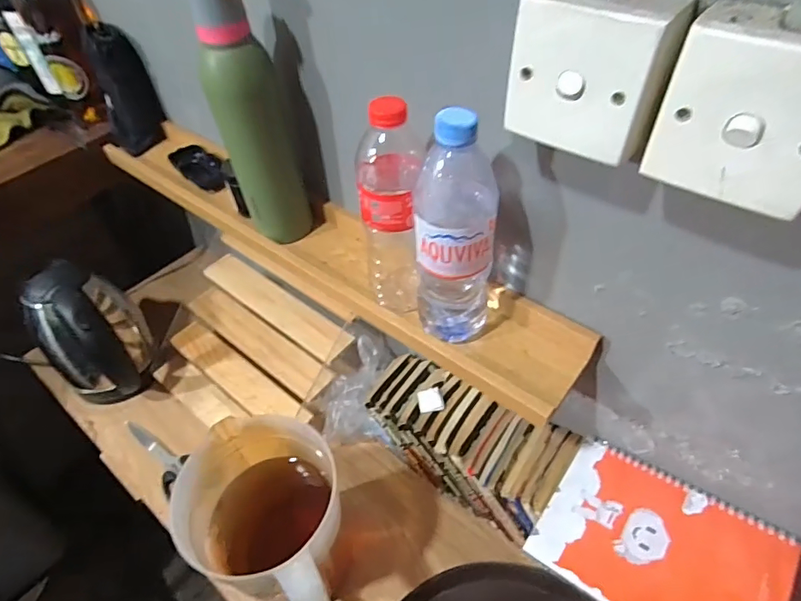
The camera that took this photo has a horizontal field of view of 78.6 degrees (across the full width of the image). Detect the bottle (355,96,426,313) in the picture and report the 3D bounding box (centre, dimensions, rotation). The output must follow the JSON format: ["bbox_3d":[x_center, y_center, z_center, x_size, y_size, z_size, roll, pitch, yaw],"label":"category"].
[{"bbox_3d":[-0.006,-0.075,0.461,0.057,0.220,0.055,10,49,12],"label":"bottle"}]

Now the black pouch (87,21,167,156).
[{"bbox_3d":[-0.422,-0.317,0.749,0.042,0.167,0.083,32,57,28],"label":"black pouch"}]

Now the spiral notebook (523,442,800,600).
[{"bbox_3d":[0.255,0.245,0.484,0.208,0.018,0.152,23,54,34],"label":"spiral notebook"}]

